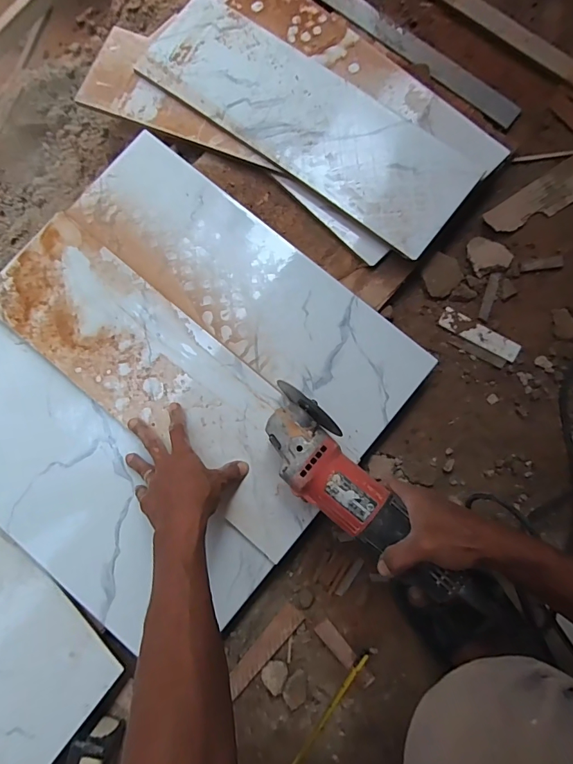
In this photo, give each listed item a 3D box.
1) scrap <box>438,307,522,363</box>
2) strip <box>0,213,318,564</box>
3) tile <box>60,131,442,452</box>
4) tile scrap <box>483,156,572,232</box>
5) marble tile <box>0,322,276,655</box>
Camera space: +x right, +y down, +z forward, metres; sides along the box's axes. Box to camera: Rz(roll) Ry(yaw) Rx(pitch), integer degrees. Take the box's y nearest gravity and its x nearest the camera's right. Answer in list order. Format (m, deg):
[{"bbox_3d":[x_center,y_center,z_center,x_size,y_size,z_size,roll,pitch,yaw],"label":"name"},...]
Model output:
[{"bbox_3d":[0.258,-0.064,0.563,0.107,0.008,0.026,31,85,7],"label":"scrap"},{"bbox_3d":[-0.153,-0.004,0.520,0.486,0.010,0.154,42,82,6],"label":"strip"},{"bbox_3d":[-0.050,-0.125,0.541,0.489,0.007,0.155,40,85,6],"label":"tile"},{"bbox_3d":[0.375,-0.268,0.597,0.195,0.005,0.057,-34,82,-2],"label":"tile scrap"},{"bbox_3d":[-0.263,0.125,0.513,0.488,0.010,0.185,39,87,6],"label":"marble tile"}]

